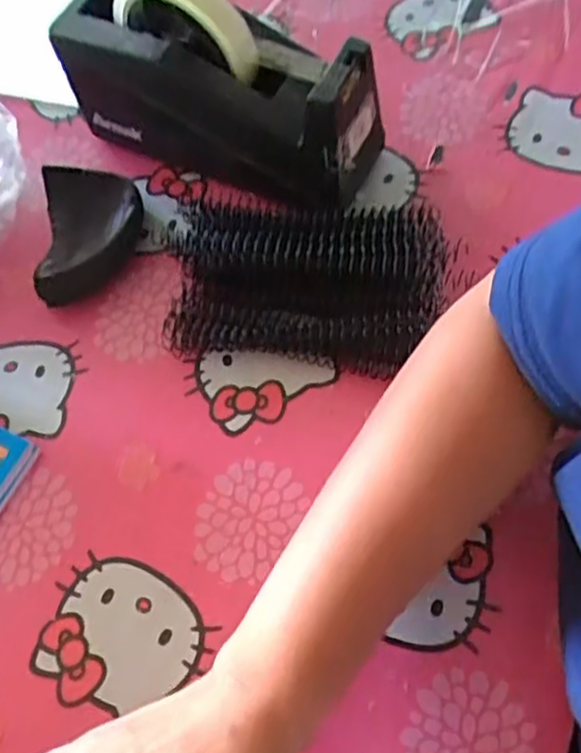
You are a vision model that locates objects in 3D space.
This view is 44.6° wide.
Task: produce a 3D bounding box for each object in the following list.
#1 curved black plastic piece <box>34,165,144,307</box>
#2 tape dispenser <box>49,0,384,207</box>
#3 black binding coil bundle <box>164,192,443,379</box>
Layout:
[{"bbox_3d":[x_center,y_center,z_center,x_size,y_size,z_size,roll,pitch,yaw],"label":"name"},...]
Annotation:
[{"bbox_3d":[-0.132,-0.095,0.468,0.063,0.021,0.098,-5,63,4],"label":"curved black plastic piece"},{"bbox_3d":[-0.047,-0.185,0.454,0.203,0.123,0.073,23,68,16],"label":"tape dispenser"},{"bbox_3d":[0.007,-0.064,0.433,0.168,0.037,0.113,4,64,8],"label":"black binding coil bundle"}]

